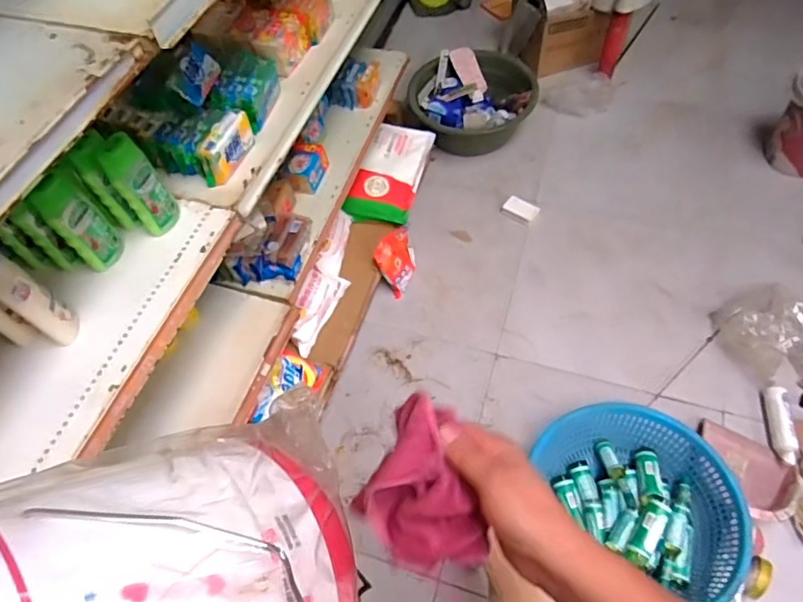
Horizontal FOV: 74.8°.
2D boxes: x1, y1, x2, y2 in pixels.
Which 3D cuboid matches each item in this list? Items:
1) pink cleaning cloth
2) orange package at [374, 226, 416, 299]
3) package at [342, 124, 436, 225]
[{"bbox_3d":[0.008,0.141,0.401,0.085,0.054,0.121,-14,65,-5],"label":"pink cleaning cloth"},{"bbox_3d":[-0.013,-0.125,1.635,0.100,0.142,0.188,16,61,14],"label":"orange package"},{"bbox_3d":[-0.031,-0.410,1.665,0.179,0.071,0.379,13,60,12],"label":"package"}]

